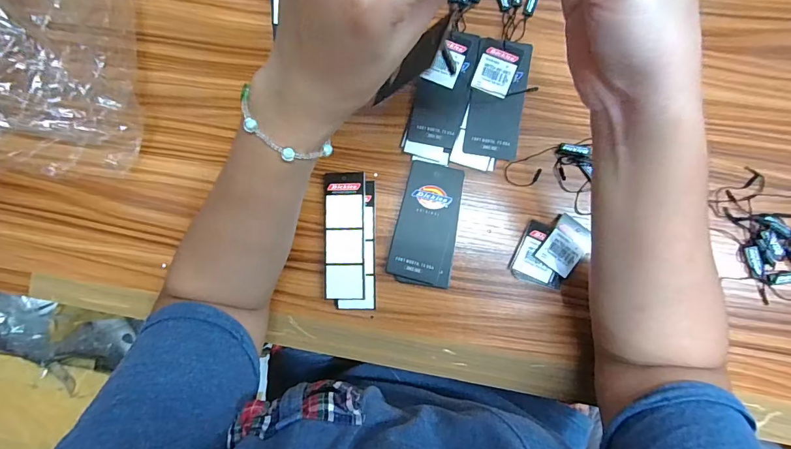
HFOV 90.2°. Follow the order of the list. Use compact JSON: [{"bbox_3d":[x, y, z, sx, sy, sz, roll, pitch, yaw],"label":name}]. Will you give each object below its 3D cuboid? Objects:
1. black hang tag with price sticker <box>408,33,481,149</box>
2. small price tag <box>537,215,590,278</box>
[{"bbox_3d":[0.046,-0.128,0.376,0.049,0.012,0.106,13,88,4],"label":"black hang tag with price sticker"},{"bbox_3d":[0.156,0.020,0.363,0.035,0.008,0.049,36,90,5],"label":"small price tag"}]

